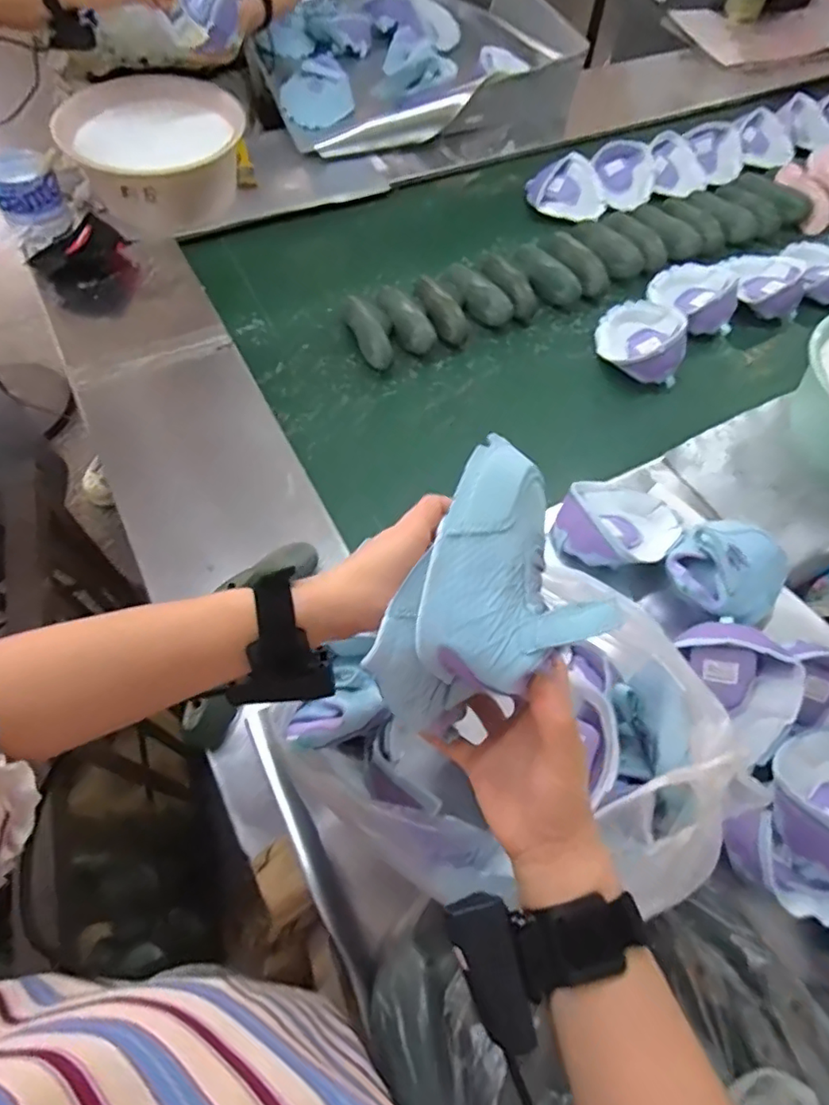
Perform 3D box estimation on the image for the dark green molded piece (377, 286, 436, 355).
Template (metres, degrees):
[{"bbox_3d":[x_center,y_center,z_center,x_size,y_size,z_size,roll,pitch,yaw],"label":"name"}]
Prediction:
[{"bbox_3d":[-0.013,-0.386,0.984,0.058,0.055,0.139,-24,65,-14],"label":"dark green molded piece"}]

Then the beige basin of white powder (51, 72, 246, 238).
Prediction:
[{"bbox_3d":[-0.454,-0.715,1.060,0.298,0.133,0.283,1,61,-2],"label":"beige basin of white powder"}]

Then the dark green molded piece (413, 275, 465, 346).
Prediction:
[{"bbox_3d":[0.040,-0.417,1.007,0.059,0.047,0.154,-27,78,-16],"label":"dark green molded piece"}]

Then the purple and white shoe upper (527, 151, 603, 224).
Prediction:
[{"bbox_3d":[0.307,-0.734,1.194,0.157,0.050,0.146,12,62,5],"label":"purple and white shoe upper"}]

